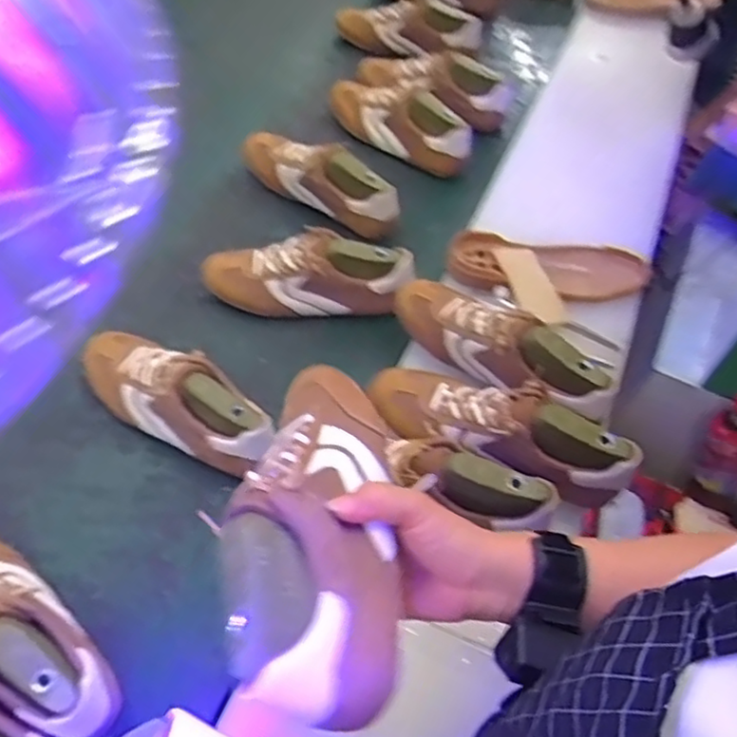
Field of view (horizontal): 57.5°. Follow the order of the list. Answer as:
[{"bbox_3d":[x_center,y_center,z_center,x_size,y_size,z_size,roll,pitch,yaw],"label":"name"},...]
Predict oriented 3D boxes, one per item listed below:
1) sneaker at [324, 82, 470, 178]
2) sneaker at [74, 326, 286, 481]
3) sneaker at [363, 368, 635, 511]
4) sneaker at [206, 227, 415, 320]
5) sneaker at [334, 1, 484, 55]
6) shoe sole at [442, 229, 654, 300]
[{"bbox_3d":[0.040,-0.416,1.100,0.279,0.106,0.085,38,58,23],"label":"sneaker"},{"bbox_3d":[-0.219,0.033,0.766,0.278,0.090,0.092,31,56,19],"label":"sneaker"},{"bbox_3d":[0.131,0.052,0.687,0.265,0.078,0.098,15,52,7],"label":"sneaker"},{"bbox_3d":[-0.083,-0.130,0.891,0.270,0.086,0.091,4,52,-1],"label":"sneaker"},{"bbox_3d":[0.074,-0.663,1.285,0.282,0.091,0.099,19,53,10],"label":"sneaker"},{"bbox_3d":[0.235,-0.137,0.884,0.260,0.029,0.103,9,52,2],"label":"shoe sole"}]

